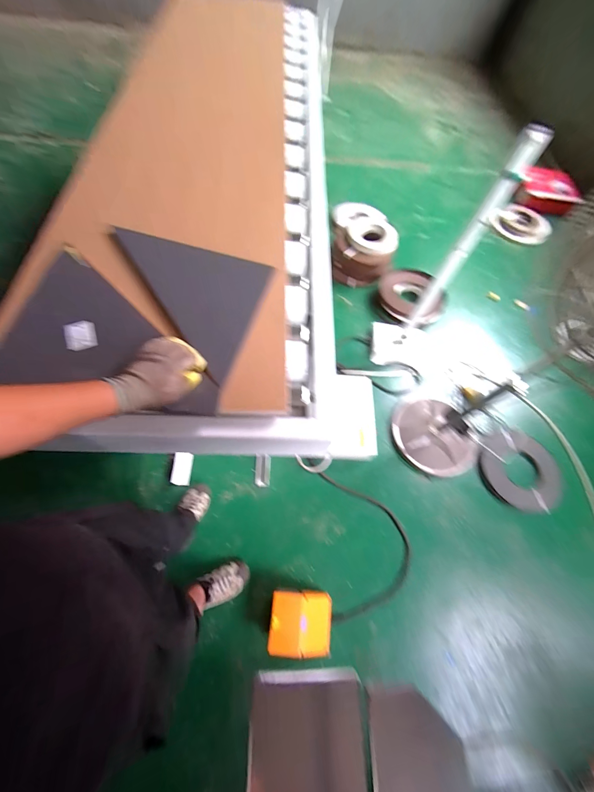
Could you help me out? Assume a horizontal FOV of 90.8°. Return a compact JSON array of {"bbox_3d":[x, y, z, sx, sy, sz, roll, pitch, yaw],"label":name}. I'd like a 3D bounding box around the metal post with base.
[{"bbox_3d":[0.626,-0.517,1.322,0.329,1.043,0.310,20,65,8],"label":"metal post with base"}]

